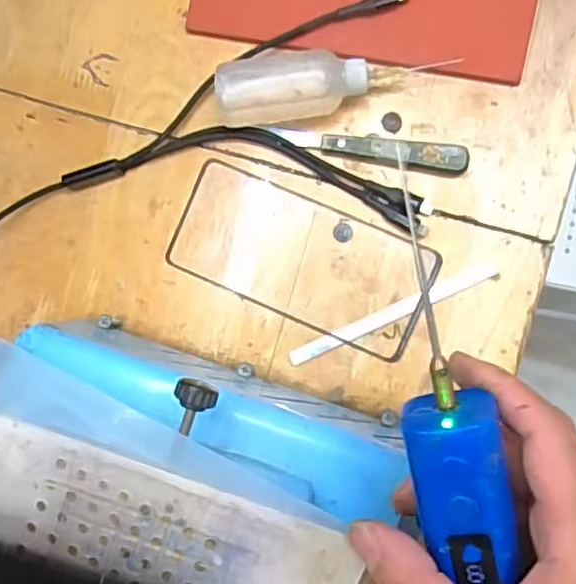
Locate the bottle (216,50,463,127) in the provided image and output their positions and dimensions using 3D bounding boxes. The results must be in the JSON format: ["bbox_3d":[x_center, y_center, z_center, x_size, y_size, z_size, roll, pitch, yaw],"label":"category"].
[{"bbox_3d":[0.022,-0.117,0.367,0.119,0.036,0.033,-7,90,6],"label":"bottle"}]

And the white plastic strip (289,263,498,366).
[{"bbox_3d":[0.062,0.013,0.382,0.130,0.005,0.010,-24,85,5],"label":"white plastic strip"}]

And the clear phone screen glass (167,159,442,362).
[{"bbox_3d":[0.008,-0.020,0.389,0.157,0.005,0.072,23,94,6],"label":"clear phone screen glass"}]

